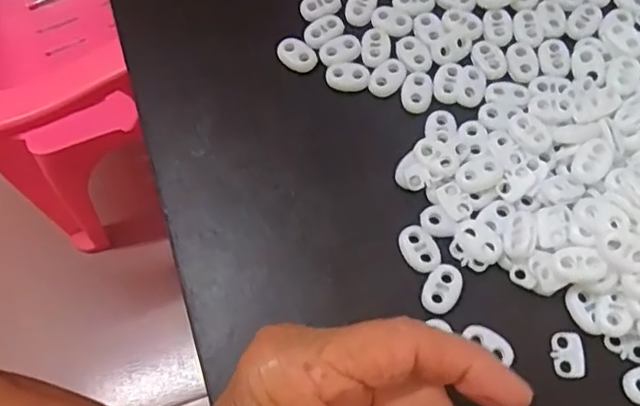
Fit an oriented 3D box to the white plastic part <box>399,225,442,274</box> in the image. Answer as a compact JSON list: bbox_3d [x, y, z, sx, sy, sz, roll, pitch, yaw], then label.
[{"bbox_3d":[0.046,0.021,0.276,0.015,0.004,0.022,-28,68,-7],"label":"white plastic part"}]

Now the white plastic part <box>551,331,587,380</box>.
[{"bbox_3d":[0.105,0.064,0.257,0.013,0.004,0.019,-3,68,3],"label":"white plastic part"}]

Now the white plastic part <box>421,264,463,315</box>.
[{"bbox_3d":[0.054,0.037,0.267,0.015,0.004,0.023,22,71,13],"label":"white plastic part"}]

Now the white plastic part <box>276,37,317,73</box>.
[{"bbox_3d":[-0.011,-0.078,0.320,0.020,0.009,0.013,33,74,16],"label":"white plastic part"}]

